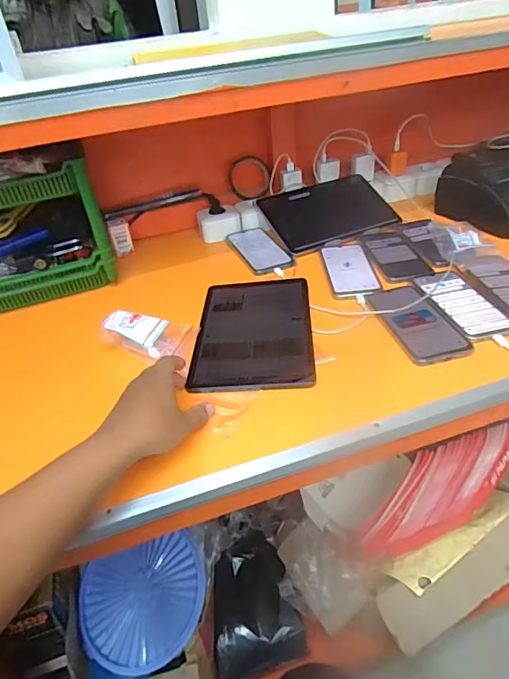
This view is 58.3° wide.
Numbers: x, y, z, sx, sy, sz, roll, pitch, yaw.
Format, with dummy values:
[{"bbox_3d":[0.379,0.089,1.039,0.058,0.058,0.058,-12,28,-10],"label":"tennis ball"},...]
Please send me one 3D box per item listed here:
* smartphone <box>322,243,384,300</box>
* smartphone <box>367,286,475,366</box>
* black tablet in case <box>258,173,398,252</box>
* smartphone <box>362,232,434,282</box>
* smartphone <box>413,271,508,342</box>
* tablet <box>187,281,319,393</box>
[{"bbox_3d":[0.160,-0.123,0.780,0.078,0.004,0.183,-5,36,2],"label":"smartphone"},{"bbox_3d":[0.226,-0.027,0.638,0.082,0.013,0.171,-10,36,-5],"label":"smartphone"},{"bbox_3d":[0.147,-0.262,0.912,0.267,0.020,0.172,-15,61,-22],"label":"black tablet in case"},{"bbox_3d":[0.244,-0.151,0.805,0.077,0.011,0.181,-9,36,-4],"label":"smartphone"},{"bbox_3d":[0.302,-0.056,0.666,0.080,0.004,0.171,-11,36,-7],"label":"smartphone"},{"bbox_3d":[0.000,-0.018,0.659,0.161,0.014,0.242,-2,36,5],"label":"tablet"}]

